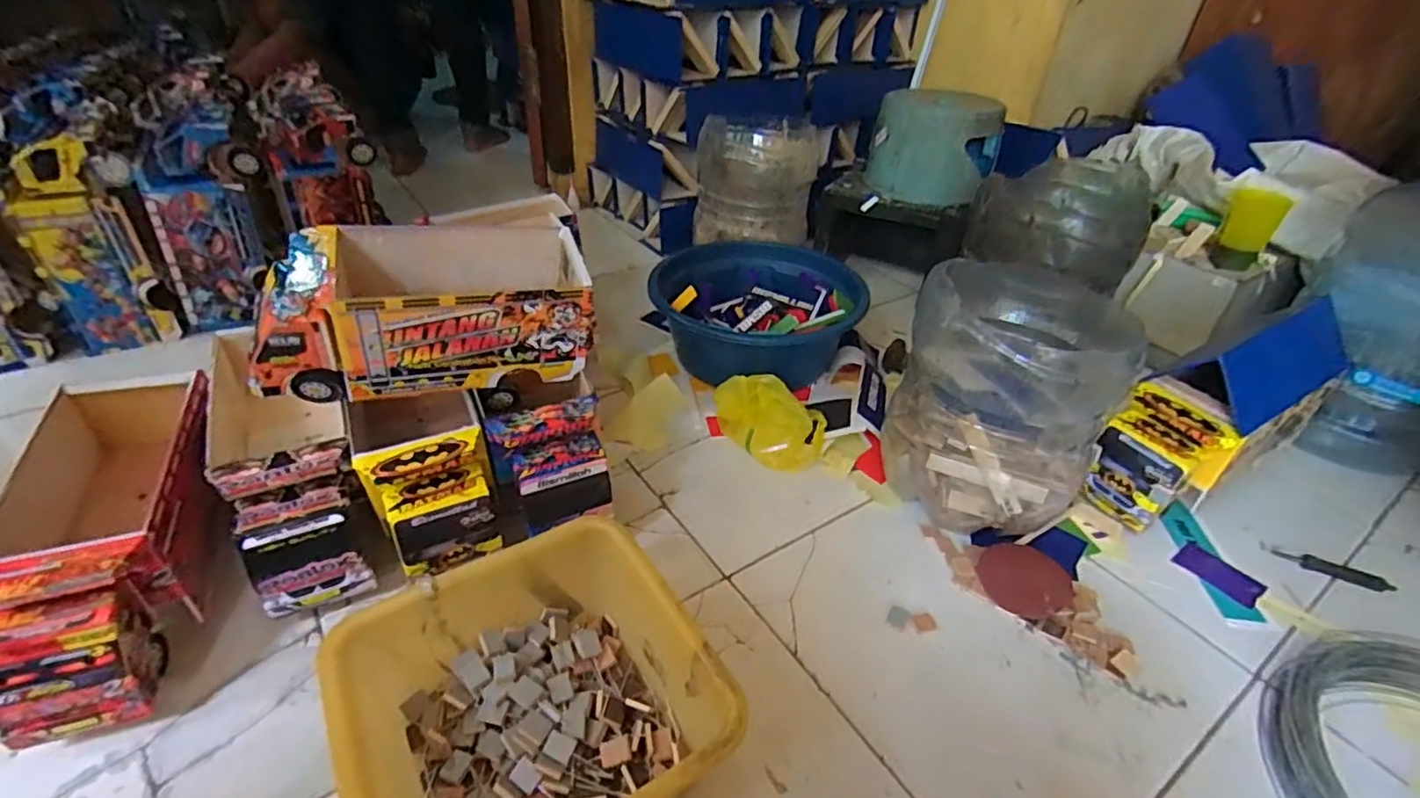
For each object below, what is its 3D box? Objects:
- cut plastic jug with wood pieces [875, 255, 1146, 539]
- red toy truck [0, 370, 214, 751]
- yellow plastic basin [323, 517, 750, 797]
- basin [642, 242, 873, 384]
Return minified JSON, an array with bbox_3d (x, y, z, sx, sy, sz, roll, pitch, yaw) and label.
[{"bbox_3d":[0.355,-0.008,0.780,0.225,0.248,0.247,19,38,22],"label":"cut plastic jug with wood pieces"},{"bbox_3d":[-0.583,0.133,0.639,0.141,0.160,0.345,-10,37,-18],"label":"red toy truck"},{"bbox_3d":[-0.146,0.261,0.531,0.267,0.113,0.264,-19,41,-28],"label":"yellow plastic basin"},{"bbox_3d":[0.075,-0.158,1.093,0.320,0.120,0.334,-19,40,-28],"label":"basin"}]

